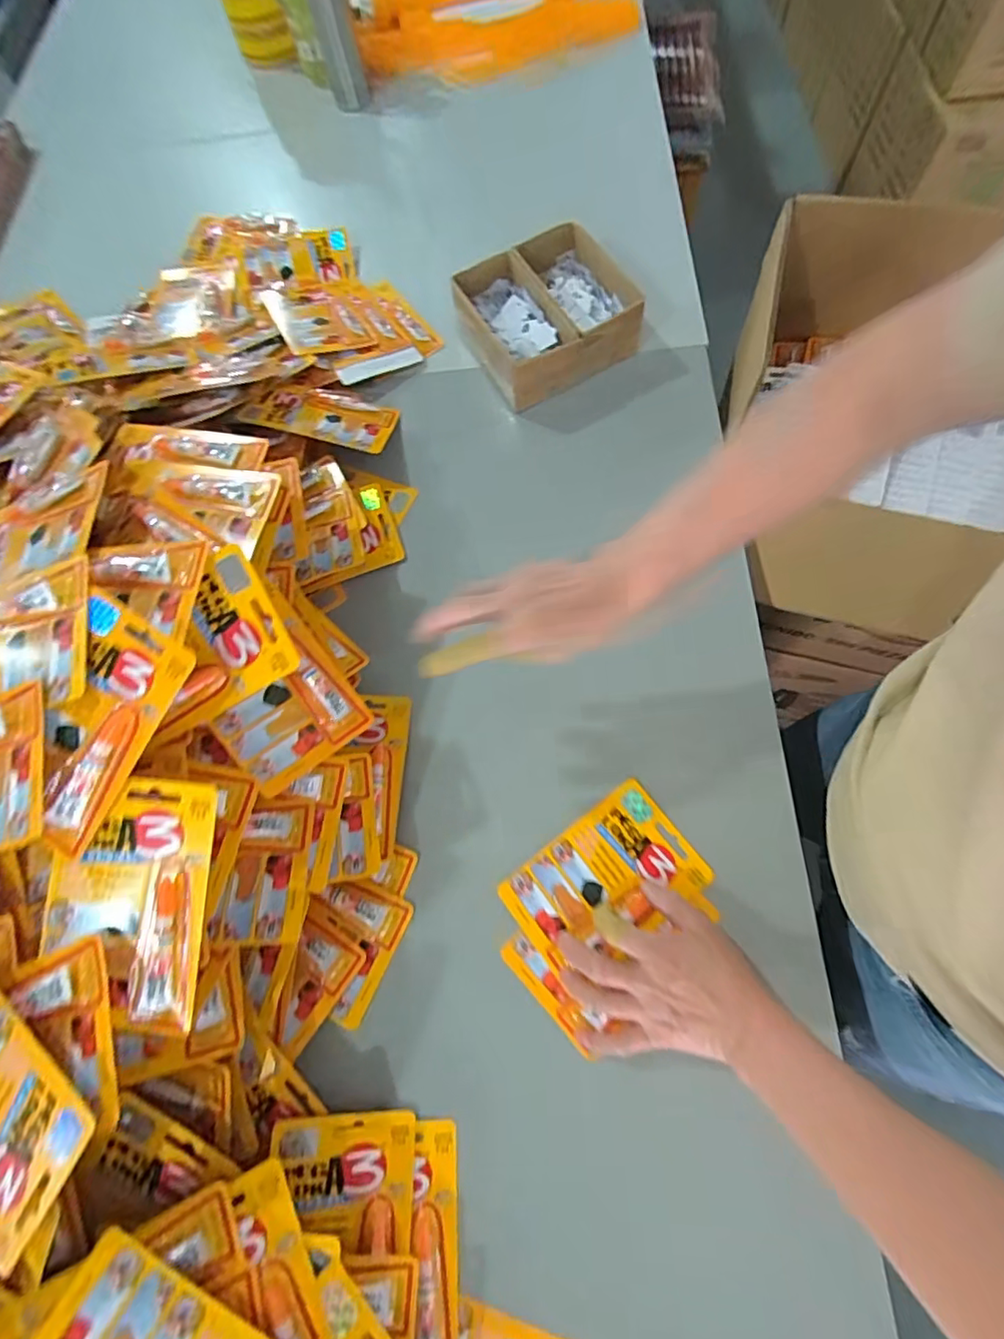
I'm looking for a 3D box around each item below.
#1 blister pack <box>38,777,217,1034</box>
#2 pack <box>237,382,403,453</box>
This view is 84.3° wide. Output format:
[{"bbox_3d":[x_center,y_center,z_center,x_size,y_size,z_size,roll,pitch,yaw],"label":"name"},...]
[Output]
[{"bbox_3d":[-0.252,0.155,0.374,0.103,0.015,0.157,1,83,1],"label":"blister pack"},{"bbox_3d":[-0.216,-0.303,0.662,0.165,0.011,0.094,11,51,-6],"label":"pack"}]

